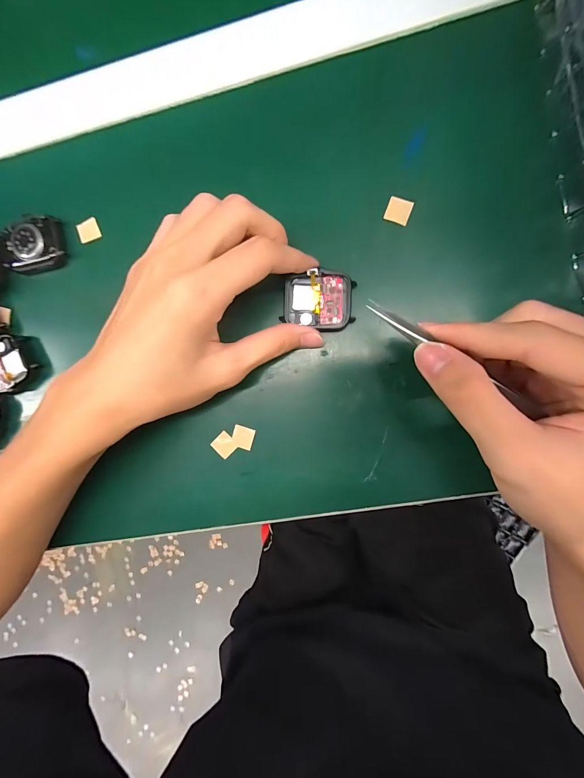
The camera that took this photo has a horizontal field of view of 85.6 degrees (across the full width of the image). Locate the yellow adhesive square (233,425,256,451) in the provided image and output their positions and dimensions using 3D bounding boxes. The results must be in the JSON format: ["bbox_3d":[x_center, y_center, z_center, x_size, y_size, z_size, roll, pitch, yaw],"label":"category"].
[{"bbox_3d":[-0.035,0.035,0.222,0.015,0.004,0.015,16,94,6],"label":"yellow adhesive square"}]

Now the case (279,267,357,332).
[{"bbox_3d":[0.017,-0.058,0.206,0.046,0.007,0.037,3,89,5],"label":"case"}]

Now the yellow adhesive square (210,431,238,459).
[{"bbox_3d":[-0.048,0.040,0.224,0.014,0.004,0.016,-45,86,6],"label":"yellow adhesive square"}]

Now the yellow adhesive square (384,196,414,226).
[{"bbox_3d":[0.069,-0.116,0.204,0.015,0.004,0.015,20,94,6],"label":"yellow adhesive square"}]

